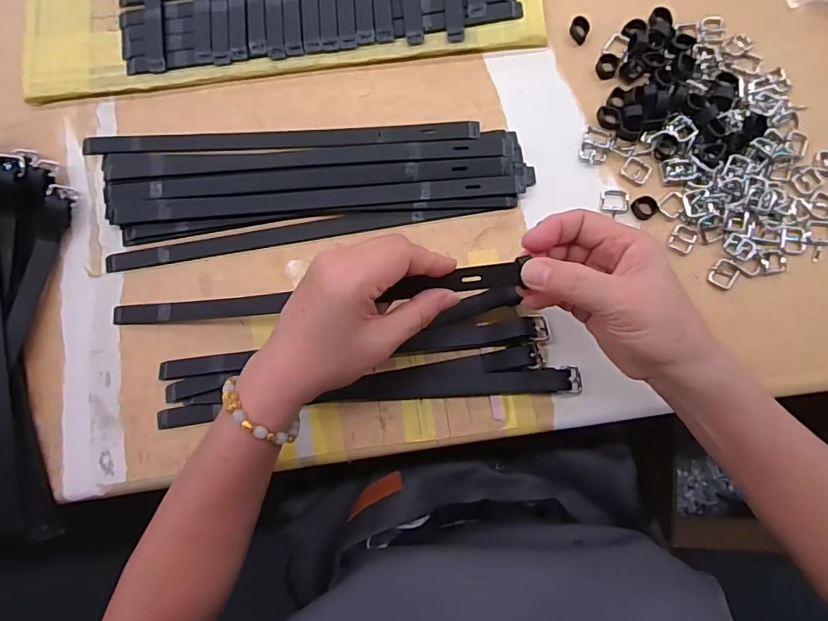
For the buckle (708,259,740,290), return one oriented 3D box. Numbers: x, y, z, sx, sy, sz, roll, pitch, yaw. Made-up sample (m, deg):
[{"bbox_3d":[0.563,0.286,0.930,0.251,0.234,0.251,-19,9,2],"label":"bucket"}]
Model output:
[{"bbox_3d":[0.242,-0.029,0.380,0.019,0.004,0.022,32,87,6],"label":"buckle"}]

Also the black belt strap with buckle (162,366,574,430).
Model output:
[{"bbox_3d":[-0.040,0.067,0.388,0.334,0.012,0.024,-6,84,3],"label":"black belt strap with buckle"}]

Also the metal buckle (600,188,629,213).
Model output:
[{"bbox_3d":[0.163,-0.089,0.395,0.023,0.004,0.020,4,84,4],"label":"metal buckle"}]

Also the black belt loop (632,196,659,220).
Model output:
[{"bbox_3d":[0.186,-0.083,0.390,0.020,0.005,0.019,0,84,3],"label":"black belt loop"}]

